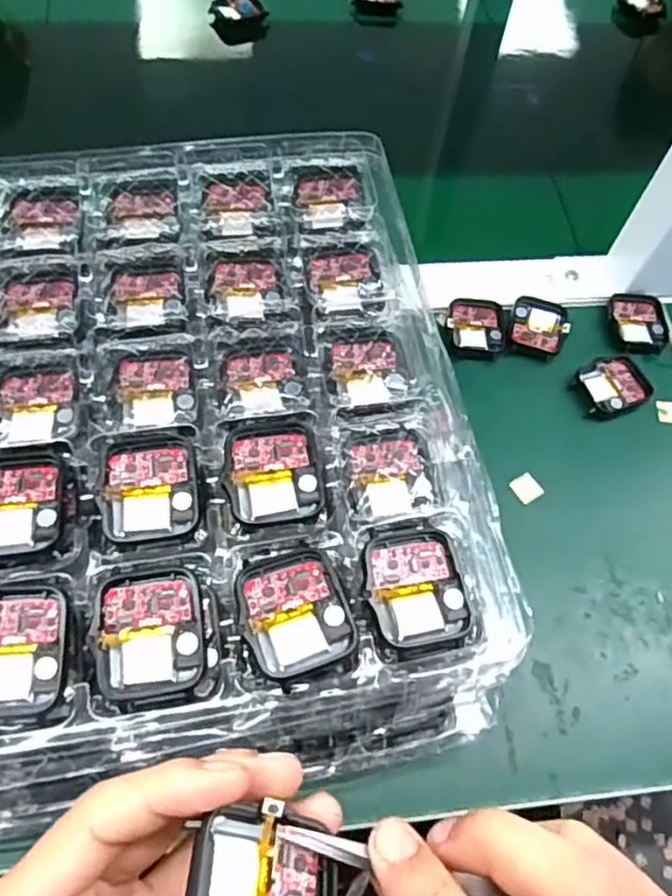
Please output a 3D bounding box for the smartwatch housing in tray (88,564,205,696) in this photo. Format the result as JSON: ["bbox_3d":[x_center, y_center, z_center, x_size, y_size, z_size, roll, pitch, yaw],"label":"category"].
[{"bbox_3d":[-0.066,0.065,0.231,0.036,0.011,0.043,-4,63,-6],"label":"smartwatch housing in tray"}]

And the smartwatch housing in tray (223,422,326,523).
[{"bbox_3d":[-0.026,0.009,0.262,0.038,0.006,0.042,-7,64,-8],"label":"smartwatch housing in tray"}]

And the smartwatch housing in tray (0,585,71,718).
[{"bbox_3d":[-0.113,0.070,0.224,0.037,0.010,0.042,-2,63,-5],"label":"smartwatch housing in tray"}]

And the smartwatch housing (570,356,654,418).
[{"bbox_3d":[0.178,-0.040,0.416,0.045,0.008,0.039,-19,66,-13],"label":"smartwatch housing"}]

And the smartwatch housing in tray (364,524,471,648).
[{"bbox_3d":[0.030,0.051,0.245,0.035,0.007,0.046,-10,64,-9],"label":"smartwatch housing in tray"}]

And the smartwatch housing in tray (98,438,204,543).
[{"bbox_3d":[-0.074,0.016,0.257,0.037,0.008,0.044,-7,63,-8],"label":"smartwatch housing in tray"}]

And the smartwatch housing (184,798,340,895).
[{"bbox_3d":[-0.018,0.119,0.175,0.044,0.006,0.036,22,42,-24],"label":"smartwatch housing"}]

